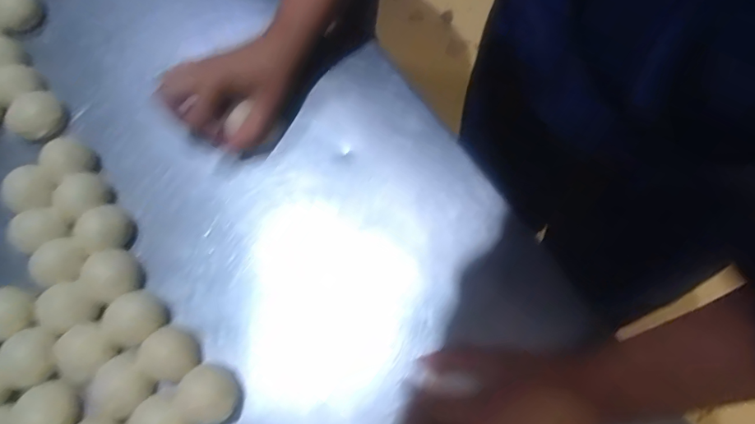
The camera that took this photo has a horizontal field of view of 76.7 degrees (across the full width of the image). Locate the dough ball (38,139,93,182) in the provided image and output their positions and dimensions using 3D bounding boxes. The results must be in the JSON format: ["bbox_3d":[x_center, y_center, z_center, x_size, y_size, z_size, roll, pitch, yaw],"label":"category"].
[{"bbox_3d":[-0.276,-0.046,0.425,0.038,0.028,0.034,37,77,13],"label":"dough ball"}]

